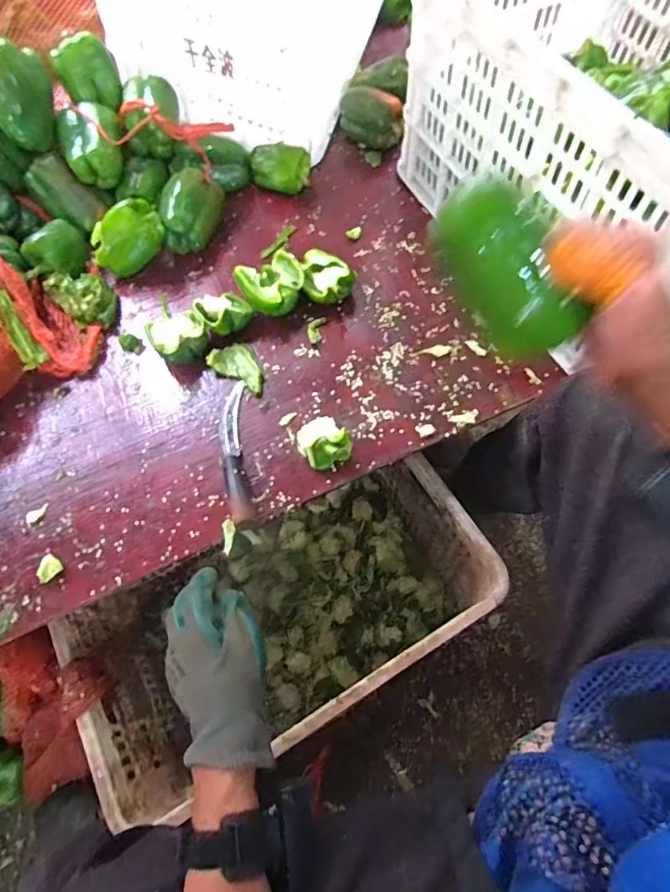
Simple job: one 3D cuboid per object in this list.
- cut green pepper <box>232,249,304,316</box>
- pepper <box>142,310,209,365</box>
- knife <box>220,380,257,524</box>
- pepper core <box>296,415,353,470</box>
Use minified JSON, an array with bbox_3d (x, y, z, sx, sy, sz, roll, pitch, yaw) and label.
[{"bbox_3d":[-0.086,-0.232,0.712,0.081,0.052,0.089,-1,65,3],"label":"cut green pepper"},{"bbox_3d":[-0.210,-0.147,0.674,0.074,0.037,0.072,-29,66,-10],"label":"pepper"},{"bbox_3d":[-0.125,0.002,0.615,0.034,0.025,0.193,-10,65,-1],"label":"knife"},{"bbox_3d":[-0.016,-0.006,0.604,0.053,0.043,0.063,-32,67,-11],"label":"pepper core"}]

